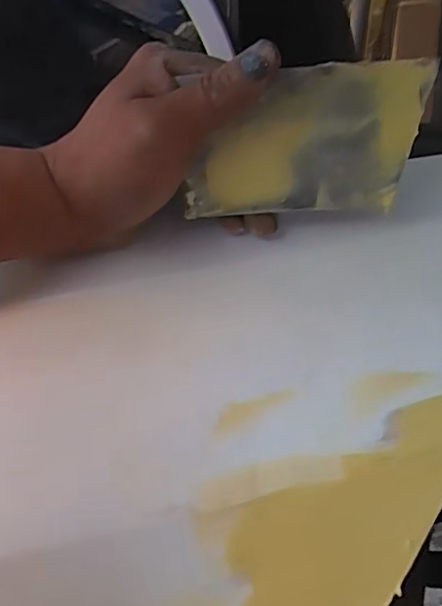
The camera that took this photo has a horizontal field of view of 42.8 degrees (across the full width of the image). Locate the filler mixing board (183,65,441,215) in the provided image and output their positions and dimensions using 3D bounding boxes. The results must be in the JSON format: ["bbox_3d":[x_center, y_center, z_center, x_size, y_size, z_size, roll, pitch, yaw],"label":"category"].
[{"bbox_3d":[0.044,-0.083,0.296,0.120,0.076,0.008,-3,32,-2],"label":"filler mixing board"}]

